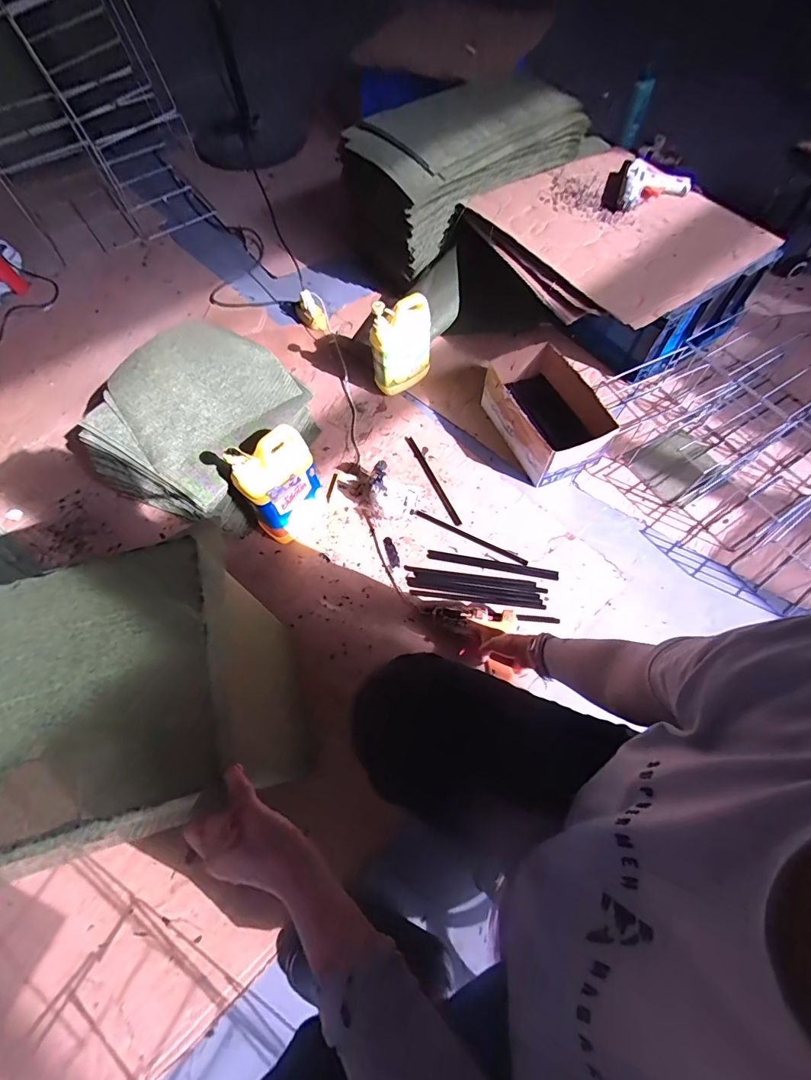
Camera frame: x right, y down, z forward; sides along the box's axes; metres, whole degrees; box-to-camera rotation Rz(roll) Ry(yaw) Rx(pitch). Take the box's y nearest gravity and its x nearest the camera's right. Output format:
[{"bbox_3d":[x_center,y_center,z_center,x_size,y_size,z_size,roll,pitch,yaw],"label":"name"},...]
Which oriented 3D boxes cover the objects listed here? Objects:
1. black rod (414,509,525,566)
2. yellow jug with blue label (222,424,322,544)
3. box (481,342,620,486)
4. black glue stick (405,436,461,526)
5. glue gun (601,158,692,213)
[{"bbox_3d":[0.143,-0.007,0.970,0.267,0.010,0.014,27,67,13],"label":"black rod"},{"bbox_3d":[-0.244,-0.109,0.872,0.080,0.267,0.150,34,71,16],"label":"yellow jug with blue label"},{"bbox_3d":[0.322,-0.304,1.036,0.195,0.158,0.296,-24,66,-11],"label":"box"},{"bbox_3d":[0.065,-0.145,1.043,0.018,0.011,0.268,-24,66,-11],"label":"black glue stick"},{"bbox_3d":[0.627,-0.915,1.131,0.203,0.069,0.201,19,66,9],"label":"glue gun"}]

